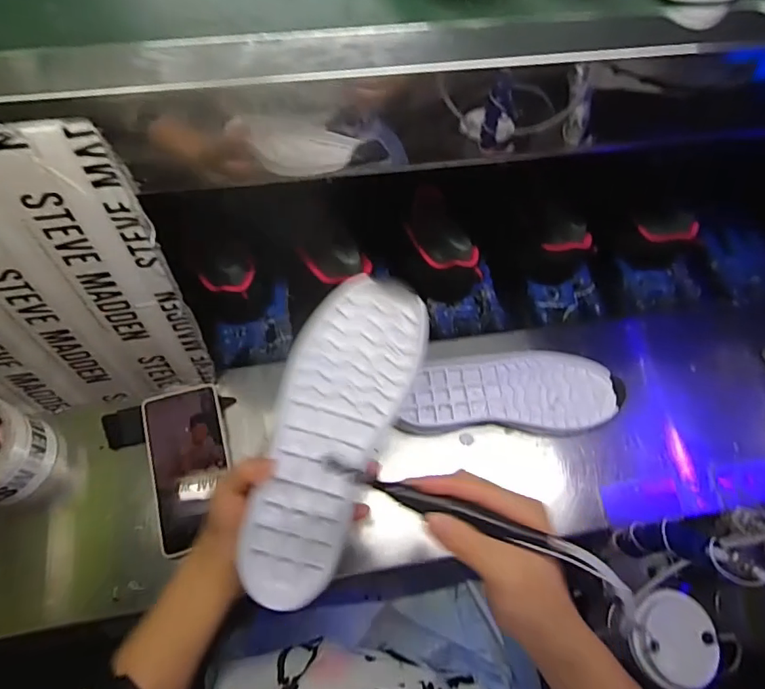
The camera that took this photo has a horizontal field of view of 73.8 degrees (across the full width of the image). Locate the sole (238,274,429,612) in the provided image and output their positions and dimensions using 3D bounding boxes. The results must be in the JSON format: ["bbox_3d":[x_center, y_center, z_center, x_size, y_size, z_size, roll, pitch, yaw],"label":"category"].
[{"bbox_3d":[-0.044,0.075,0.412,0.094,0.031,0.259,19,86,6],"label":"sole"}]

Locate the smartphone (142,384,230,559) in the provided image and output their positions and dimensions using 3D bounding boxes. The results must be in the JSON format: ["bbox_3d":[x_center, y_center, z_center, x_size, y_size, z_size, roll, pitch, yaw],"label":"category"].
[{"bbox_3d":[-0.202,0.125,0.532,0.077,0.014,0.163,-11,66,-9],"label":"smartphone"}]

